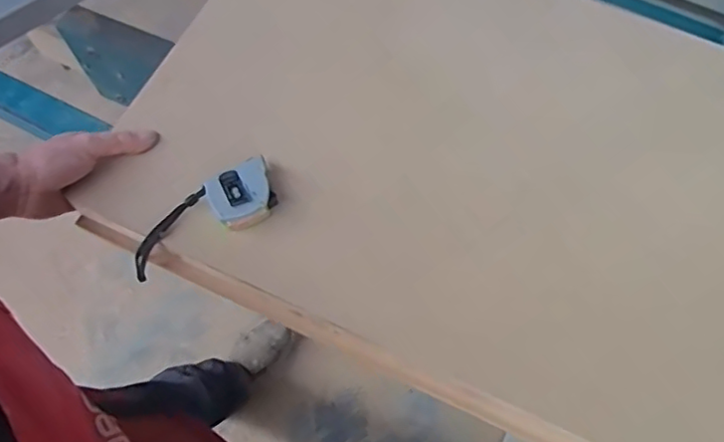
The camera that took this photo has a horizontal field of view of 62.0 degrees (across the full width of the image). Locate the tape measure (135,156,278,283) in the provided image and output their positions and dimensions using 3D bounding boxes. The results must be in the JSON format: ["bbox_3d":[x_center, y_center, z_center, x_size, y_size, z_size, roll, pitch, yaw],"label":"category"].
[{"bbox_3d":[-0.160,0.003,0.582,0.172,0.048,0.051,-31,68,10],"label":"tape measure"}]

